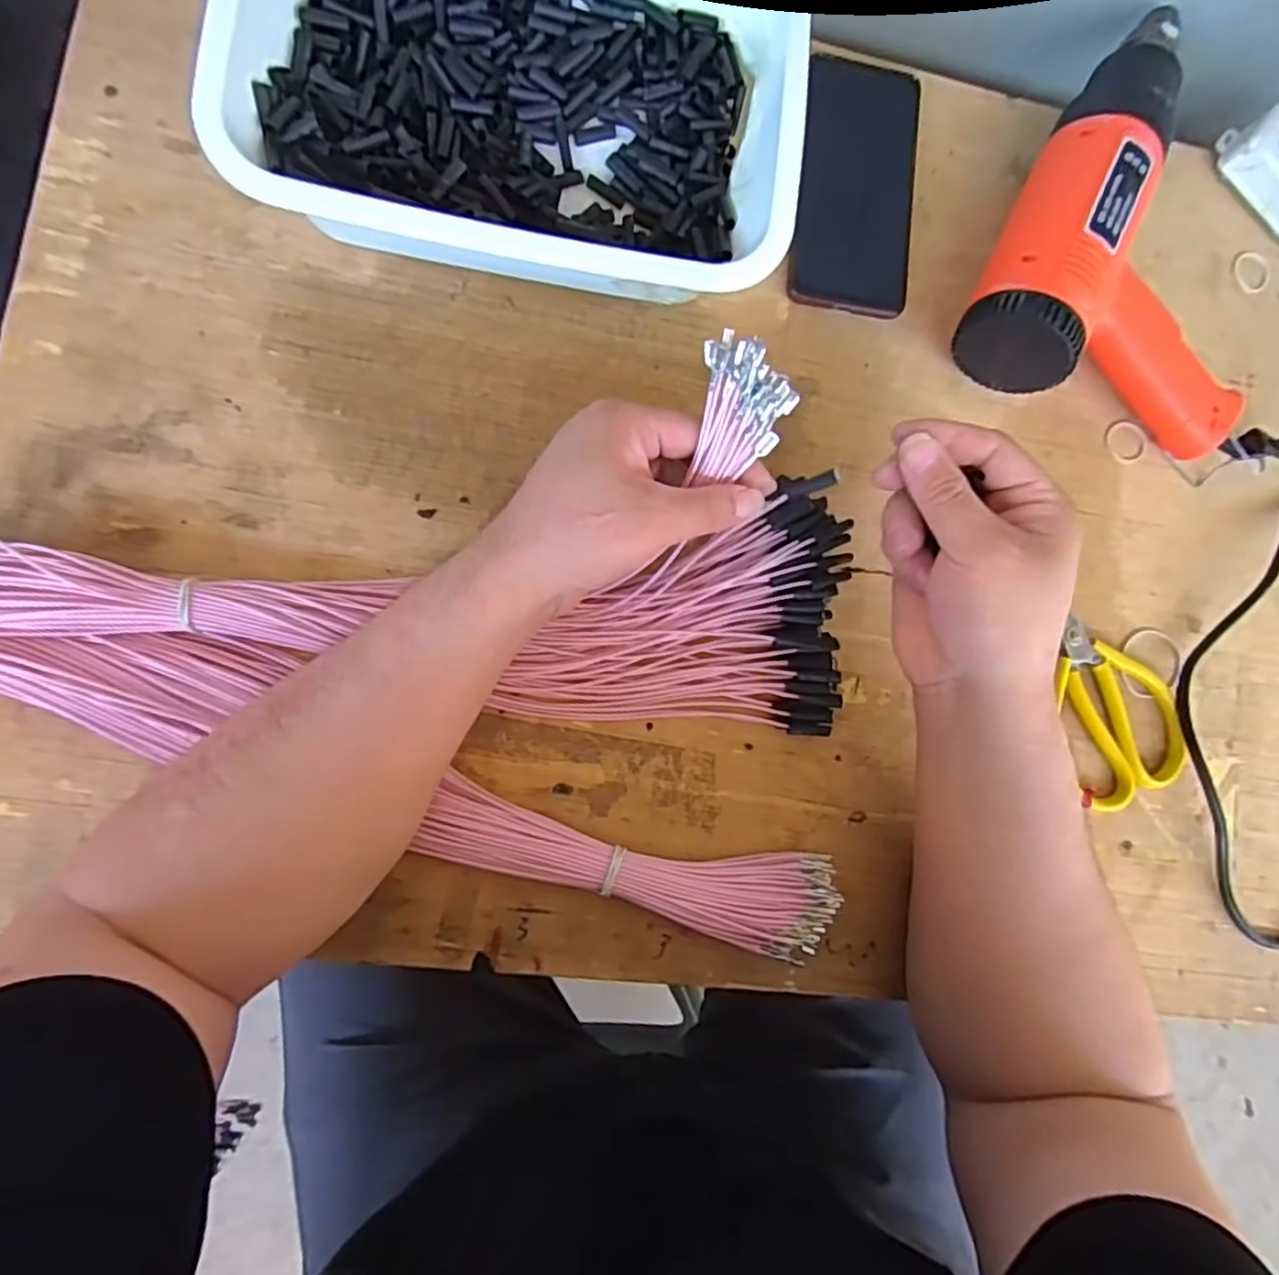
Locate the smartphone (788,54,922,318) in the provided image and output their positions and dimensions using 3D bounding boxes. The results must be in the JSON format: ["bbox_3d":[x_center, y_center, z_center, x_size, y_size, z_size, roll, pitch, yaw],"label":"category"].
[{"bbox_3d":[0.140,-0.286,0.441,0.079,0.009,0.155,6,88,-10],"label":"smartphone"}]

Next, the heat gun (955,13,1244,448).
[{"bbox_3d":[0.328,-0.253,0.438,0.183,0.074,0.259,28,82,-6],"label":"heat gun"}]

